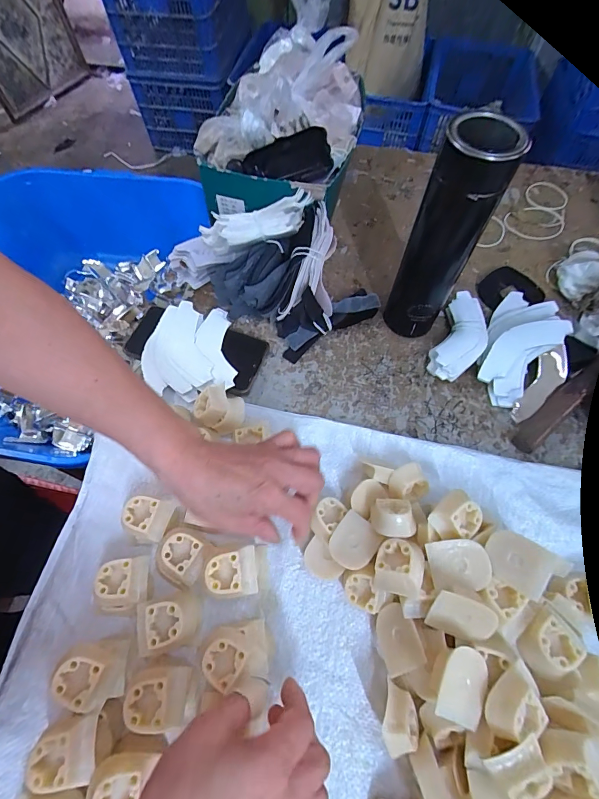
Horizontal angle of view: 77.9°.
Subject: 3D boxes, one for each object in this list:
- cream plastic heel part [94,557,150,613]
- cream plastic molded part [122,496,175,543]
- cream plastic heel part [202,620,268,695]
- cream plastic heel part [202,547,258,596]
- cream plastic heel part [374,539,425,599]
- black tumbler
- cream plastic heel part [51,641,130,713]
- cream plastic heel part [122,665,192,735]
[{"bbox_3d":[-0.153,0.164,0.327,0.038,0.031,0.039,-7,63,-4],"label":"cream plastic heel part"},{"bbox_3d":[-0.143,0.114,0.352,0.039,0.030,0.037,0,63,0],"label":"cream plastic molded part"},{"bbox_3d":[-0.048,0.208,0.300,0.049,0.048,0.046,-11,64,-6],"label":"cream plastic heel part"},{"bbox_3d":[-0.058,0.146,0.314,0.040,0.022,0.036,-6,63,-3],"label":"cream plastic heel part"},{"bbox_3d":[0.084,0.142,0.313,0.038,0.032,0.041,11,63,5],"label":"cream plastic heel part"},{"bbox_3d":[0.145,-0.157,0.389,0.064,0.222,0.065,0,63,0],"label":"black tumbler"},{"bbox_3d":[-0.159,0.216,0.291,0.040,0.049,0.041,1,63,0],"label":"cream plastic heel part"},{"bbox_3d":[-0.106,0.229,0.289,0.042,0.047,0.038,1,63,0],"label":"cream plastic heel part"}]

